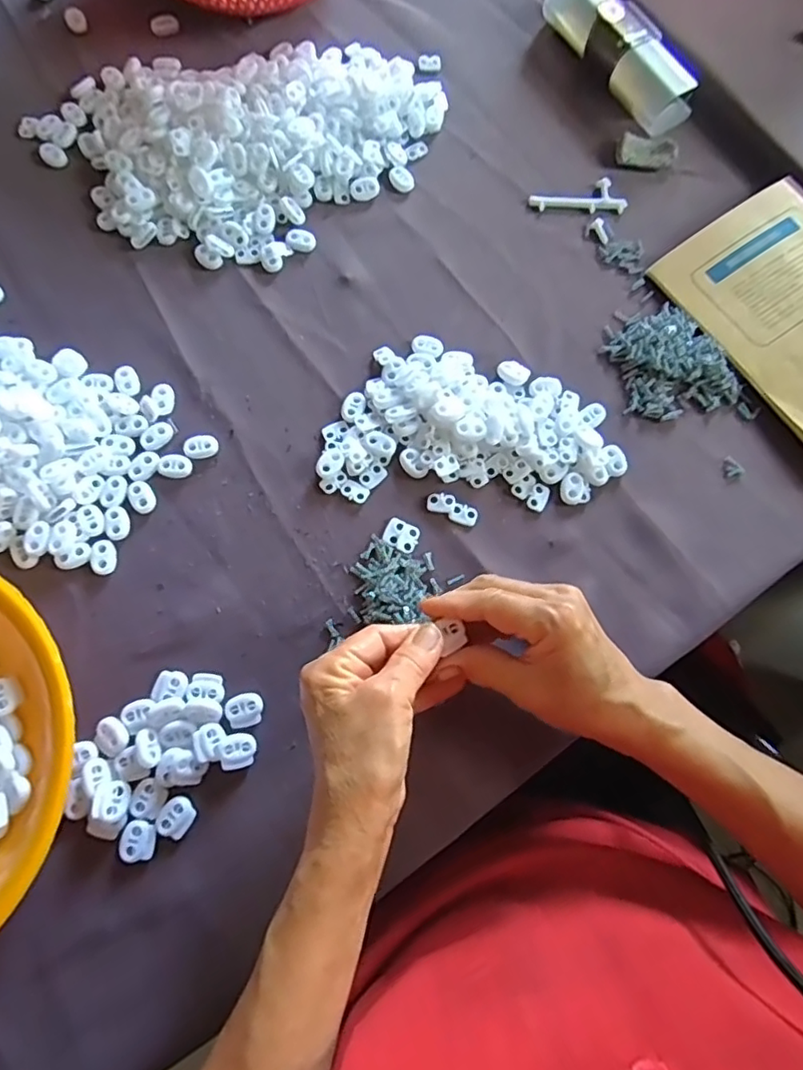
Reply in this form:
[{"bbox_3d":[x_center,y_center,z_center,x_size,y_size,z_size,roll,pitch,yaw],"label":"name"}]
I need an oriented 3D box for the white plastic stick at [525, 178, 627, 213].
[{"bbox_3d":[0.139,-0.265,0.465,0.075,0.008,0.027,-7,75,-3],"label":"white plastic stick"}]

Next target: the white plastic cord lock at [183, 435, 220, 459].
[{"bbox_3d":[-0.135,-0.059,0.402,0.022,0.004,0.016,-9,75,-4],"label":"white plastic cord lock"}]

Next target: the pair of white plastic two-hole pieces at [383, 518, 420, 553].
[{"bbox_3d":[0.000,0.000,0.394,0.022,0.004,0.020,25,75,6],"label":"pair of white plastic two-hole pieces"}]

